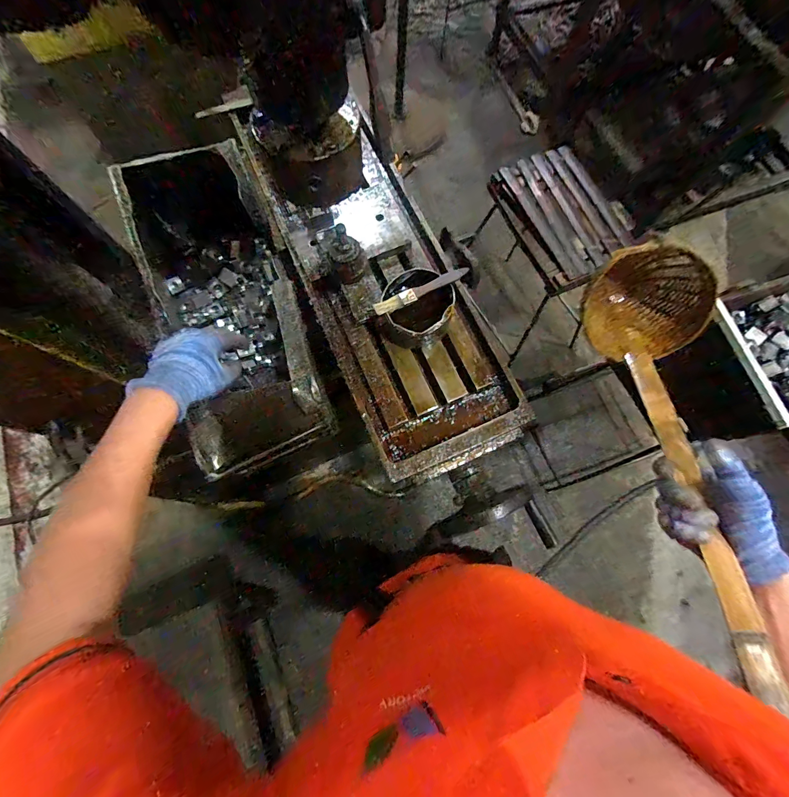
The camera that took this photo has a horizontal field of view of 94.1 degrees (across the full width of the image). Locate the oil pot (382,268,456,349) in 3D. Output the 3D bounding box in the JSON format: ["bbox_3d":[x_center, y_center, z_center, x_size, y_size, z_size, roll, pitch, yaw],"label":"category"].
[{"bbox_3d":[0.036,-0.136,0.563,0.109,0.065,0.099,-3,75,-1],"label":"oil pot"}]

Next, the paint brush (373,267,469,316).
[{"bbox_3d":[0.041,-0.158,0.538,0.150,0.015,0.022,-27,77,-7],"label":"paint brush"}]

